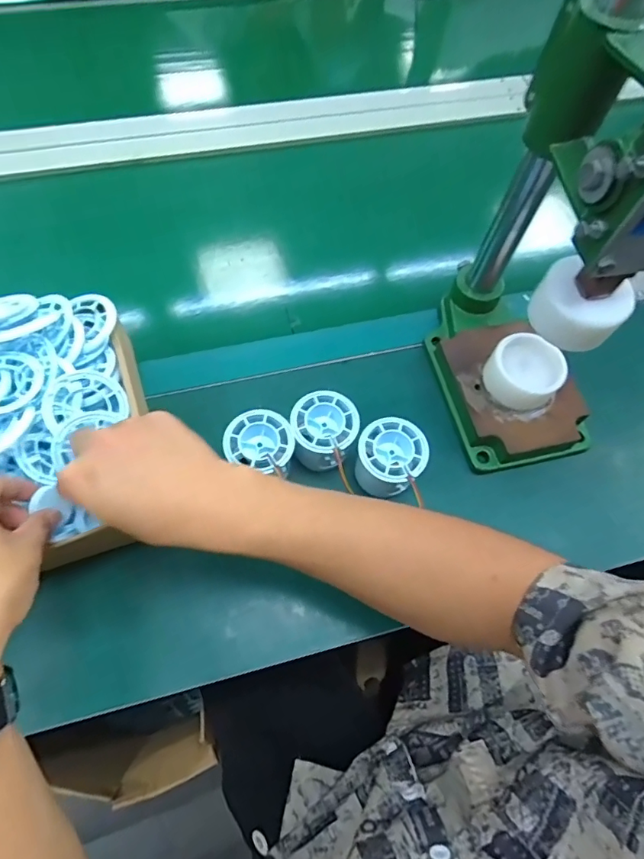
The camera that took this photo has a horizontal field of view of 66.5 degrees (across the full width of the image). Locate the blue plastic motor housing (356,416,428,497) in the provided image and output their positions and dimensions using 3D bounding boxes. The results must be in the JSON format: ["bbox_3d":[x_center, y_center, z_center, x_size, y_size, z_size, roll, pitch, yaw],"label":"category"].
[{"bbox_3d":[0.056,0.026,0.414,0.053,0.050,0.053,10,64,2],"label":"blue plastic motor housing"}]

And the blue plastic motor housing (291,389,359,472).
[{"bbox_3d":[0.001,0.005,0.421,0.052,0.051,0.057,4,64,-1],"label":"blue plastic motor housing"}]

